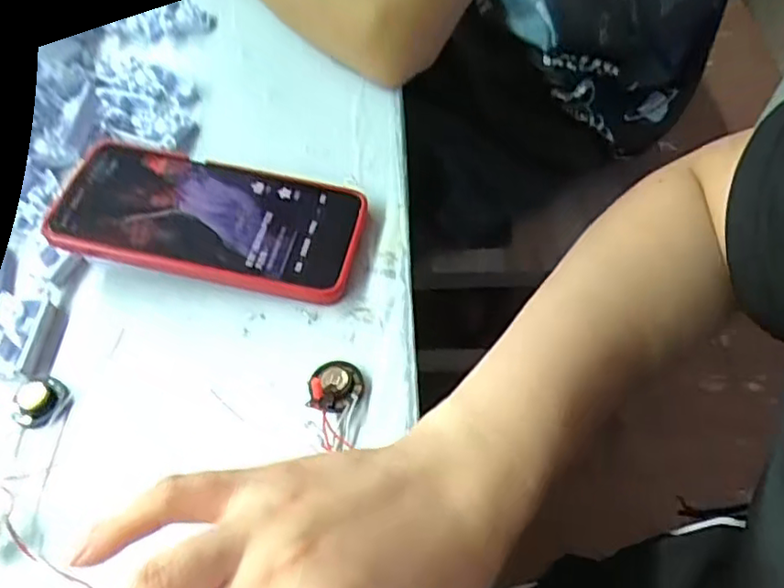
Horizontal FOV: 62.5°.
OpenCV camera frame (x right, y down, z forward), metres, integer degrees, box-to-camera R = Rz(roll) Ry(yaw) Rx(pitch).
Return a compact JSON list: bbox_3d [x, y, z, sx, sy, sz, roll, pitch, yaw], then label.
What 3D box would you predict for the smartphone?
[{"bbox_3d":[-0.098,-0.042,0.353,0.158,0.010,0.079,12,57,1],"label":"smartphone"}]

